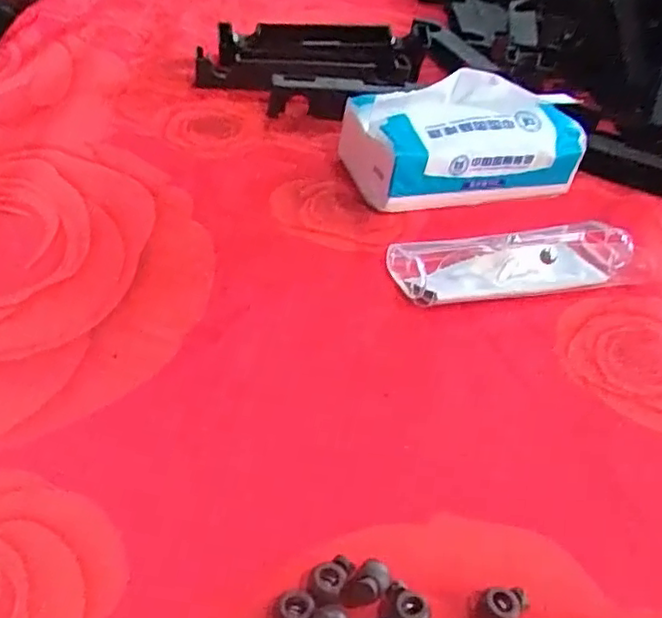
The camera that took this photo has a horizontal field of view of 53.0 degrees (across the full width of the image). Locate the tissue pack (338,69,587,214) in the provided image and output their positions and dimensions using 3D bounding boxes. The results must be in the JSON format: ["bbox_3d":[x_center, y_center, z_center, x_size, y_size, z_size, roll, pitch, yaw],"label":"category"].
[{"bbox_3d":[0.094,-0.130,0.488,0.168,0.081,0.089,-8,42,-17],"label":"tissue pack"}]

